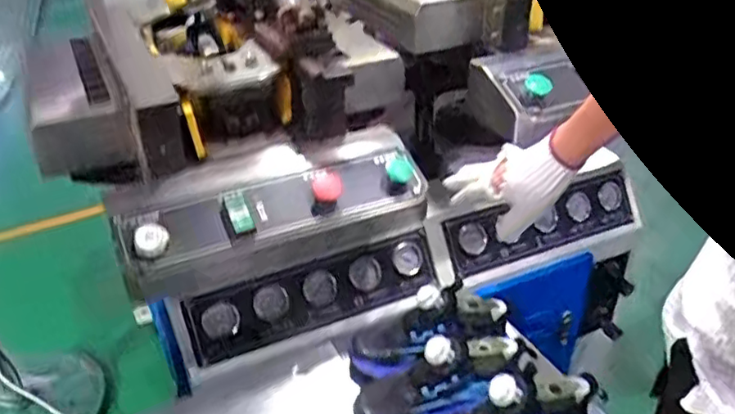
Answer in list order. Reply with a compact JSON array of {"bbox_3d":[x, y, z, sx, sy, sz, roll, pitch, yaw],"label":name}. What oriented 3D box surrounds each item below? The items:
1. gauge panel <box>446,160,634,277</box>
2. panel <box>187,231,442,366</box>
[{"bbox_3d":[0.324,0.030,1.145,0.399,0.125,0.023,-17,6,-23],"label":"gauge panel"},{"bbox_3d":[-0.076,0.134,0.990,0.396,0.106,0.021,-16,7,-21],"label":"panel"}]

